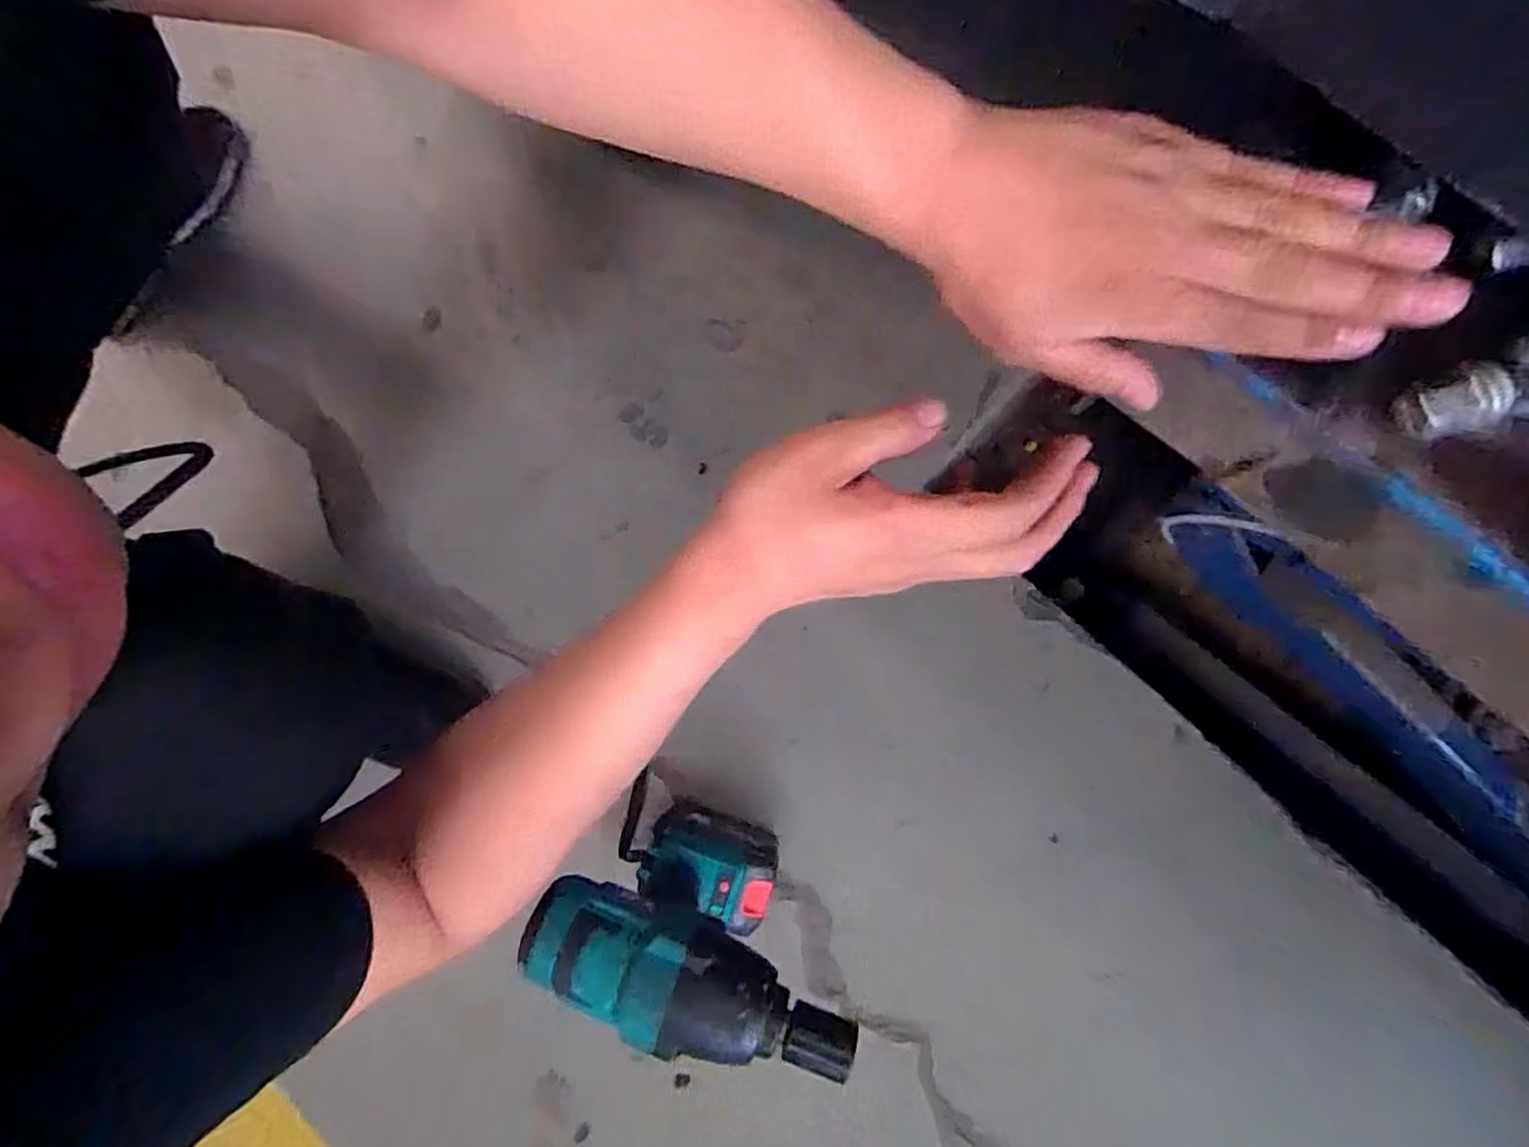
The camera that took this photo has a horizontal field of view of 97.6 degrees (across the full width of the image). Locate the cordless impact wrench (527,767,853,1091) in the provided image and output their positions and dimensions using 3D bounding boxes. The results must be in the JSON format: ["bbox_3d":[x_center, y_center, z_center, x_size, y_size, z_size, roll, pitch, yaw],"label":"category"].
[{"bbox_3d":[-0.039,0.244,0.488,0.196,0.259,0.088,19,83,7],"label":"cordless impact wrench"}]

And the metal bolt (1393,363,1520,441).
[{"bbox_3d":[0.285,-0.071,0.278,0.037,0.018,0.025,-26,90,29],"label":"metal bolt"}]

